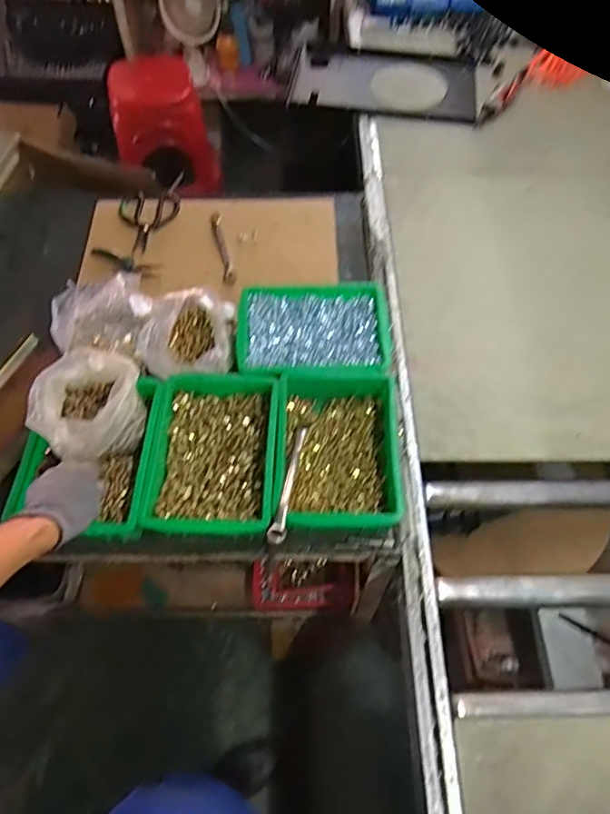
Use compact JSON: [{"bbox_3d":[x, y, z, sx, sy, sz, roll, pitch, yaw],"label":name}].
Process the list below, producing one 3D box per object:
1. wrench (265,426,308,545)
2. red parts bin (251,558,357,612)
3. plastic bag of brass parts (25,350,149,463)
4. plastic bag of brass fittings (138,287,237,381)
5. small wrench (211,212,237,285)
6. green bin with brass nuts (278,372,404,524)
[{"bbox_3d":[-0.022,0.104,0.770,0.022,0.025,0.212,7,38,6],"label":"wrench"},{"bbox_3d":[-0.004,0.359,1.061,0.208,0.073,0.095,3,57,5],"label":"red parts bin"},{"bbox_3d":[-0.311,0.001,0.774,0.138,0.084,0.148,12,59,11],"label":"plastic bag of brass parts"},{"bbox_3d":[-0.187,-0.117,0.887,0.139,0.079,0.170,3,57,6],"label":"plastic bag of brass fittings"},{"bbox_3d":[-0.162,-0.316,1.048,0.023,0.006,0.182,-12,64,-7],"label":"small wrench"},{"bbox_3d":[0.048,0.067,0.810,0.172,0.090,0.229,1,59,3],"label":"green bin with brass nuts"}]

